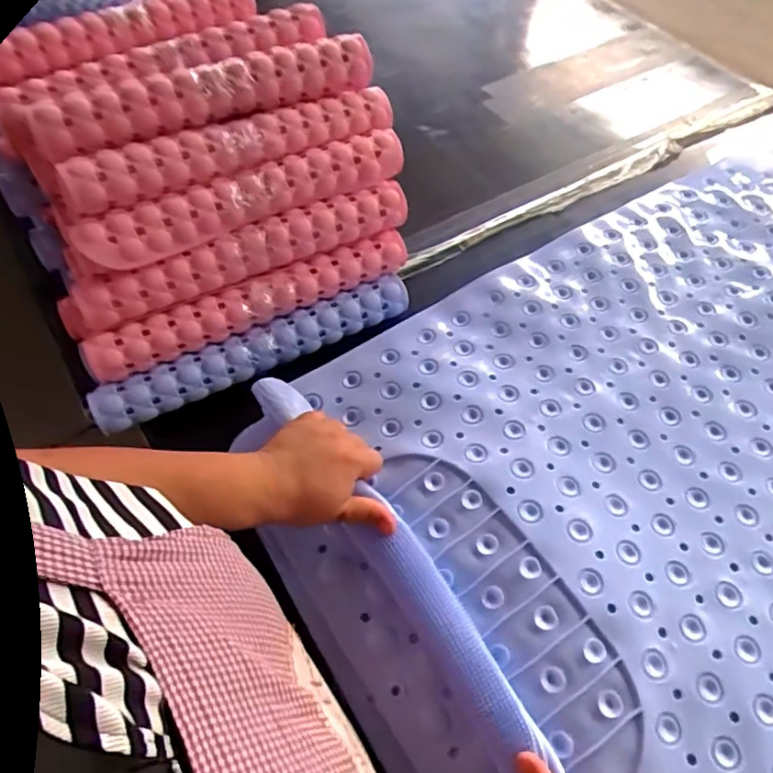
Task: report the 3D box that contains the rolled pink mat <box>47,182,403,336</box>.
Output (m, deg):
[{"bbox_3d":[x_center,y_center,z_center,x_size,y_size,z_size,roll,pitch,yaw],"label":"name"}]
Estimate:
[{"bbox_3d":[-0.150,-0.147,0.672,0.381,0.046,0.050,-25,61,-18],"label":"rolled pink mat"}]

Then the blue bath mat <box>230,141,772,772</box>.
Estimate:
[{"bbox_3d":[0.338,0.062,0.633,0.861,0.086,0.591,-27,62,-19],"label":"blue bath mat"}]

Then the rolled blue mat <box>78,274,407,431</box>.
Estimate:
[{"bbox_3d":[-0.143,-0.042,0.694,0.367,0.036,0.041,-24,61,-16],"label":"rolled blue mat"}]

